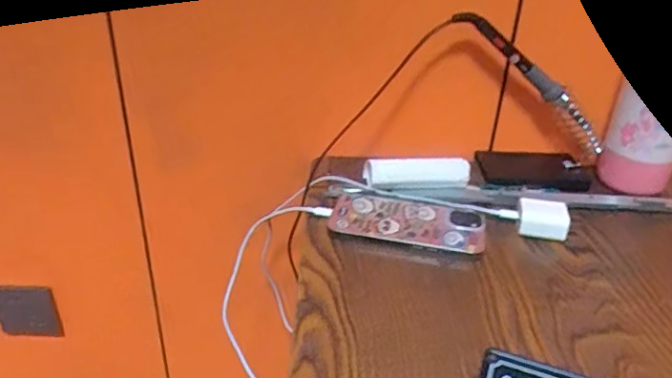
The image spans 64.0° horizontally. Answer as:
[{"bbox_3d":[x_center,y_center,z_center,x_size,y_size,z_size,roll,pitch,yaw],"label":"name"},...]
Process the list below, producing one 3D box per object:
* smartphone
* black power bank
[{"bbox_3d":[0.068,0.030,0.504,0.142,0.009,0.058,9,42,4],"label":"smartphone"},{"bbox_3d":[0.217,-0.022,0.584,0.121,0.018,0.051,2,29,-1],"label":"black power bank"}]

